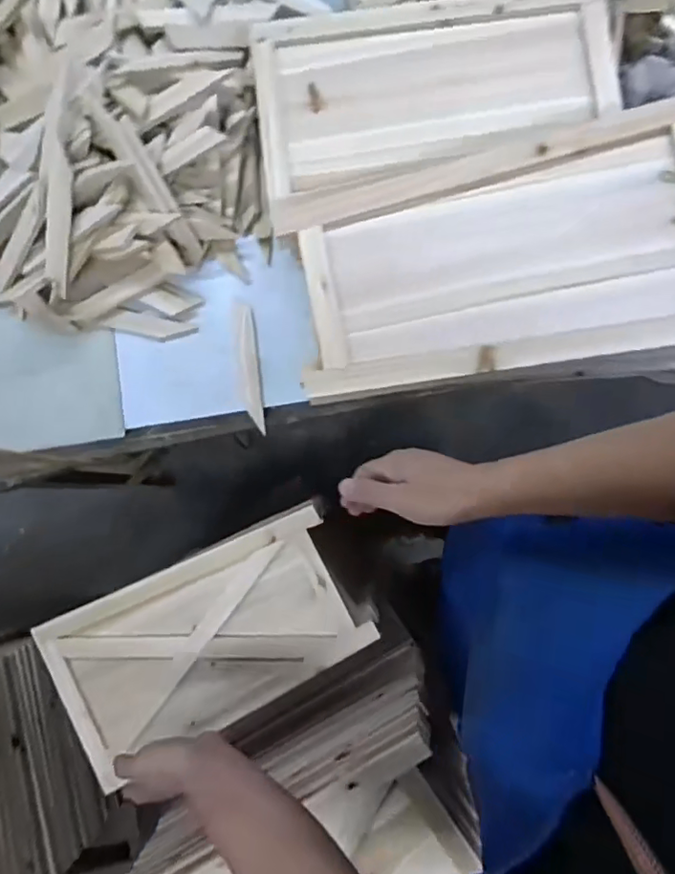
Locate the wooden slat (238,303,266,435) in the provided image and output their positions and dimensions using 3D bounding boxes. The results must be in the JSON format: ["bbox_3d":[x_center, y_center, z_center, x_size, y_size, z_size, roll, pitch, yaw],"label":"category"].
[{"bbox_3d":[-0.123,-0.099,0.787,0.026,0.012,0.183,-7,83,-7],"label":"wooden slat"}]

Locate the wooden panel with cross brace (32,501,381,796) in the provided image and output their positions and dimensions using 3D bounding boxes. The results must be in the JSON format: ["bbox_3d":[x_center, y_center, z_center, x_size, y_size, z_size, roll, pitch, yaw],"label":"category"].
[{"bbox_3d":[-0.193,0.293,0.806,0.440,0.025,0.232,-26,86,3],"label":"wooden panel with cross brace"}]

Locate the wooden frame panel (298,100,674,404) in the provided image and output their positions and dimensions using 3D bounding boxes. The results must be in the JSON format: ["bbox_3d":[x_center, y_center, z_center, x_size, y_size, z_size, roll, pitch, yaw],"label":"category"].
[{"bbox_3d":[0.180,-0.191,0.589,0.427,0.034,0.238,-9,87,4],"label":"wooden frame panel"}]

